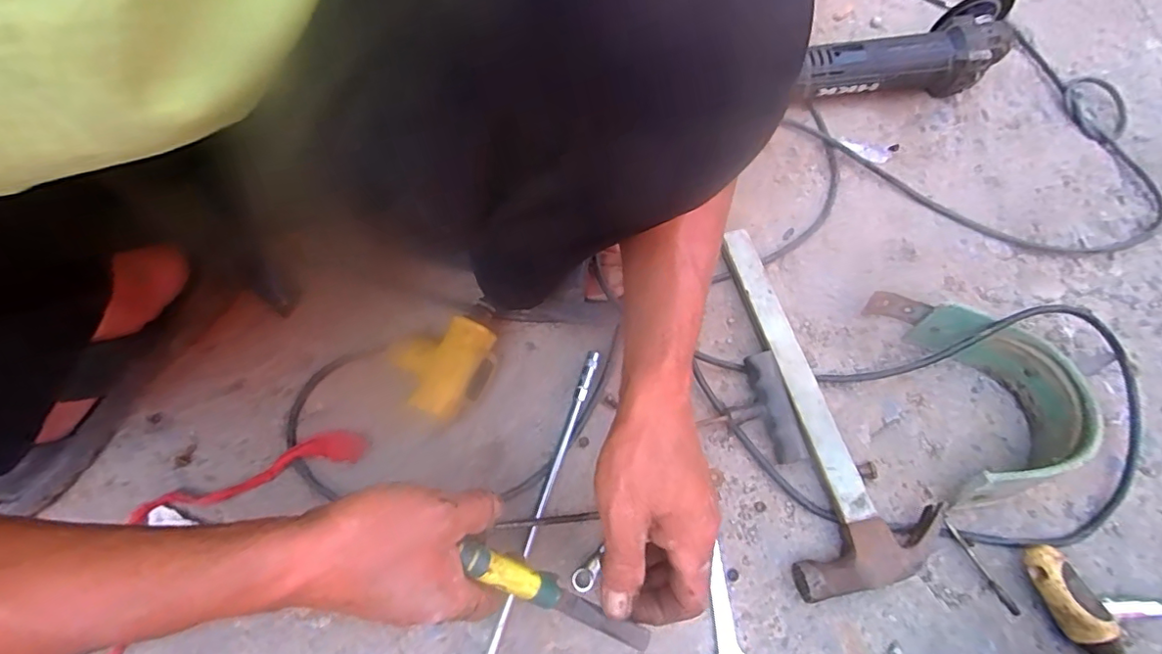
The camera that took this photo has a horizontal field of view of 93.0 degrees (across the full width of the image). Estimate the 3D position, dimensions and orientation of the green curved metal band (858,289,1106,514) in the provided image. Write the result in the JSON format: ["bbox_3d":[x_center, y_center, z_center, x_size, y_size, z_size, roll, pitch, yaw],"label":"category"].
[{"bbox_3d":[0.341,0.051,0.472,0.117,0.069,0.189,-2,64,-3],"label":"green curved metal band"}]

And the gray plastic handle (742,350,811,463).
[{"bbox_3d":[0.168,0.070,0.480,0.025,0.026,0.094,-12,65,-8],"label":"gray plastic handle"}]

